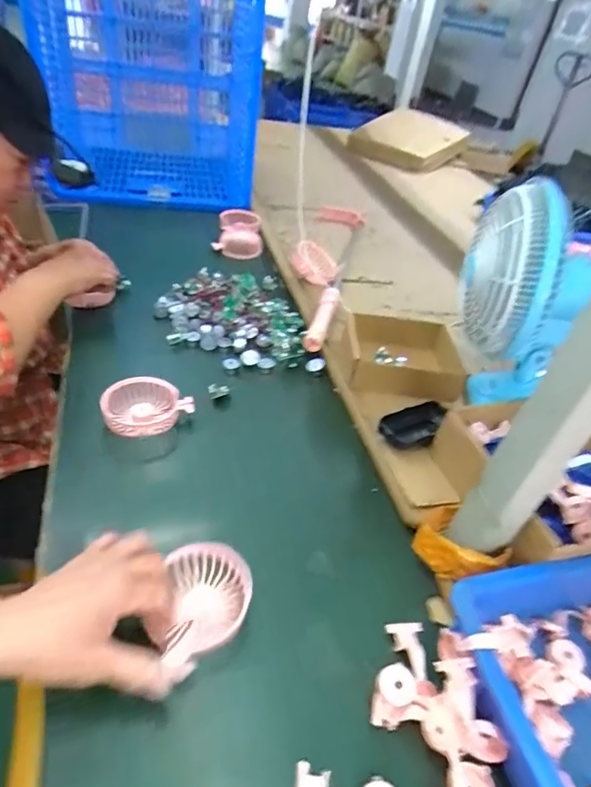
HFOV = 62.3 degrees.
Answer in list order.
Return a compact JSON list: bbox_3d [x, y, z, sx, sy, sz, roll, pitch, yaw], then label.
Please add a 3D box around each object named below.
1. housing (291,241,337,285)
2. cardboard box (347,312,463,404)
[{"bbox_3d":[0.036,-0.247,0.934,0.065,0.048,0.090,-36,93,-24],"label":"housing"},{"bbox_3d":[0.167,-0.055,0.730,0.168,0.043,0.140,11,39,-3],"label":"cardboard box"}]

